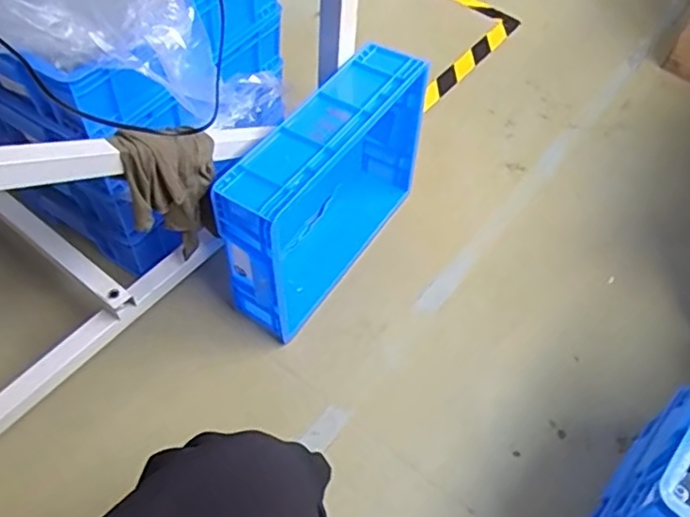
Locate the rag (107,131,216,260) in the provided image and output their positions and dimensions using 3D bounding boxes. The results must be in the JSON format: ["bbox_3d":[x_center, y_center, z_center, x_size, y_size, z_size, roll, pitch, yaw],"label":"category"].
[{"bbox_3d":[-0.217,-0.084,0.814,0.057,0.224,0.134,37,59,20],"label":"rag"}]

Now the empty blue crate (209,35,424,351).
[{"bbox_3d":[-0.031,-0.111,1.014,0.131,0.306,0.412,30,57,16],"label":"empty blue crate"}]

